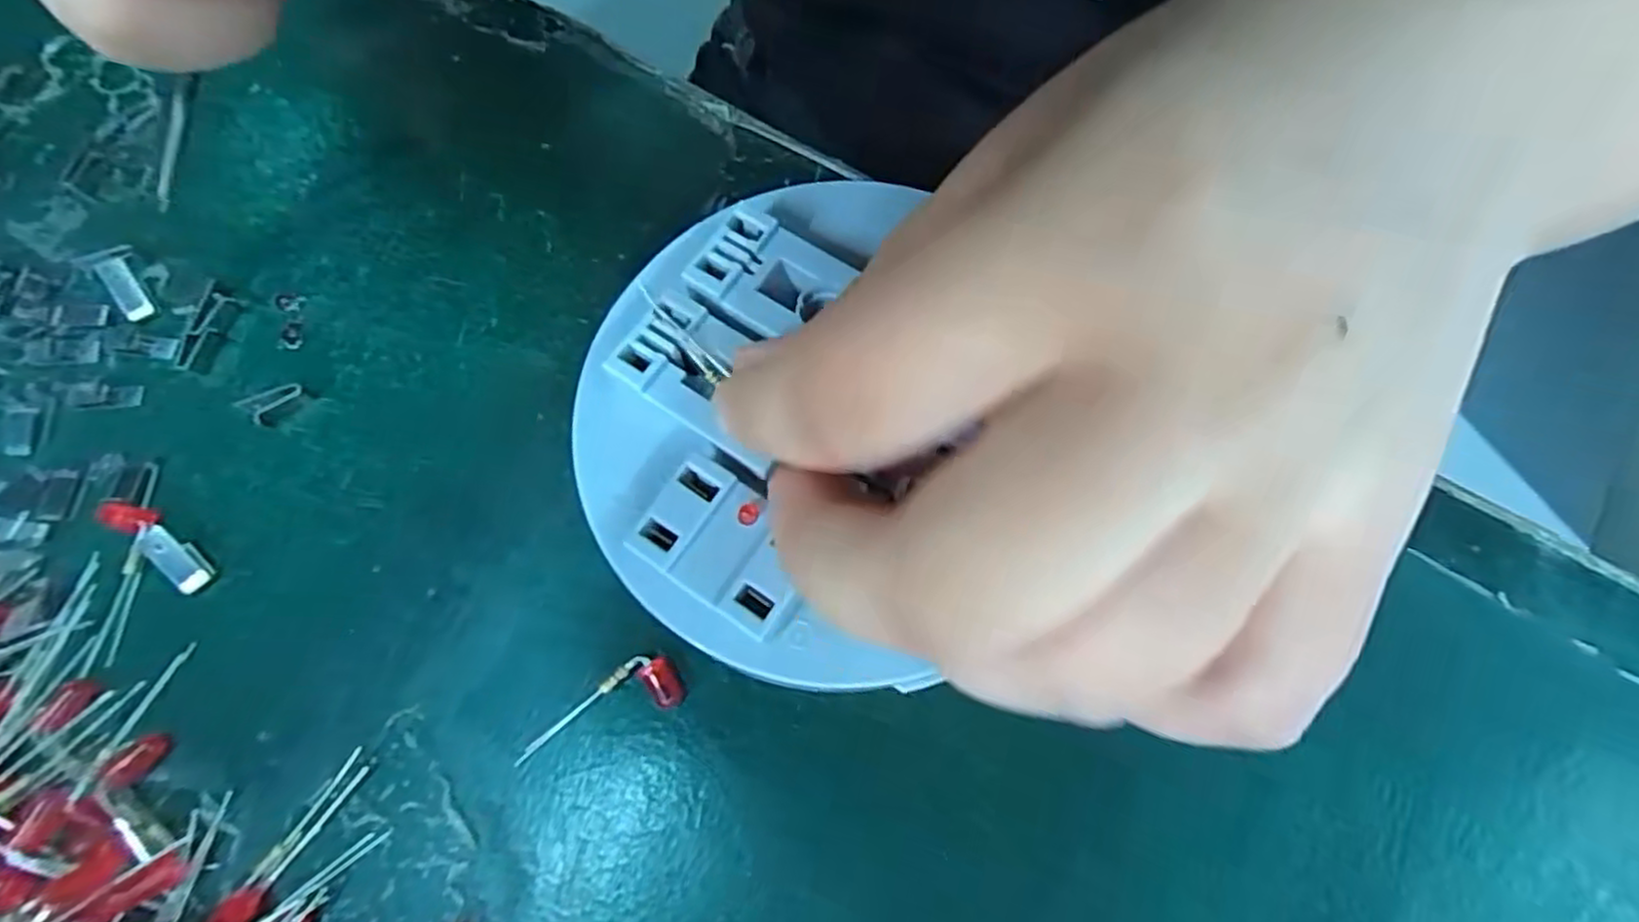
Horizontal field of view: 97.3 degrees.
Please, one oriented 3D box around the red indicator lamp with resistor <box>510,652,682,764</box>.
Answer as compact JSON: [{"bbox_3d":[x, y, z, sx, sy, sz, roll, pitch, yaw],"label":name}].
[{"bbox_3d":[-0.042,0.045,0.134,0.033,0.004,0.011,-19,69,-7],"label":"red indicator lamp with resistor"}]

